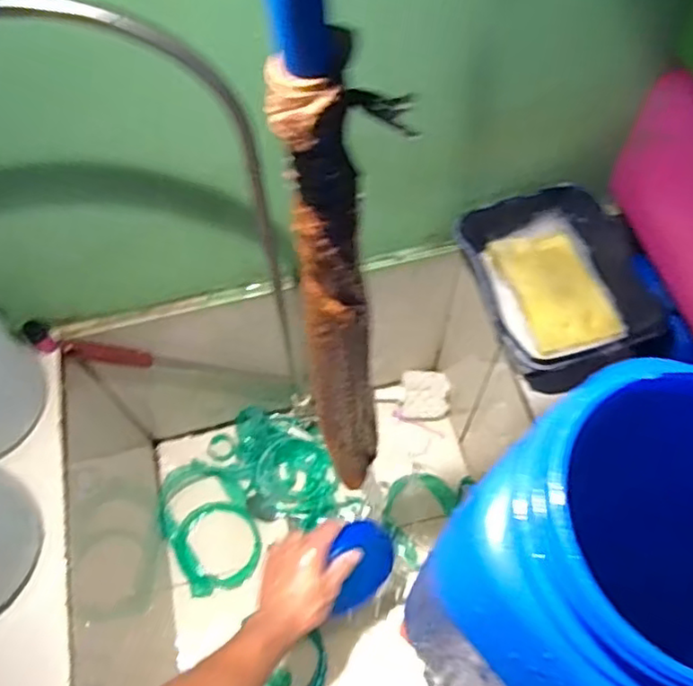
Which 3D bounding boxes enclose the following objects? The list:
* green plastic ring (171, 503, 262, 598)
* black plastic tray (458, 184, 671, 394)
[{"bbox_3d":[-0.196,0.308,0.962,0.126,0.015,0.128,-1,63,1],"label":"green plastic ring"},{"bbox_3d":[0.220,-0.060,0.685,0.181,0.074,0.211,-14,63,-6],"label":"black plastic tray"}]

